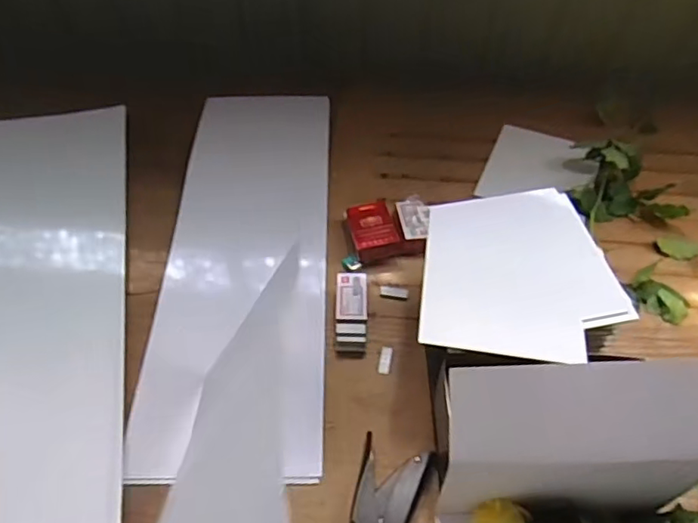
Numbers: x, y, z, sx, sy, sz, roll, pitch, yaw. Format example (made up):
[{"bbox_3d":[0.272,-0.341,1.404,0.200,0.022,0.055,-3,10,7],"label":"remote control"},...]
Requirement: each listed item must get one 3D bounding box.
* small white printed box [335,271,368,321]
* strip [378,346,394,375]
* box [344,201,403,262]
[{"bbox_3d":[0.004,0.044,0.719,0.038,0.009,0.074,1,54,1],"label":"small white printed box"},{"bbox_3d":[0.043,0.116,0.677,0.014,0.004,0.036,9,55,6],"label":"strip"},{"bbox_3d":[0.032,-0.043,0.774,0.059,0.032,0.088,-10,55,-7],"label":"box"}]

